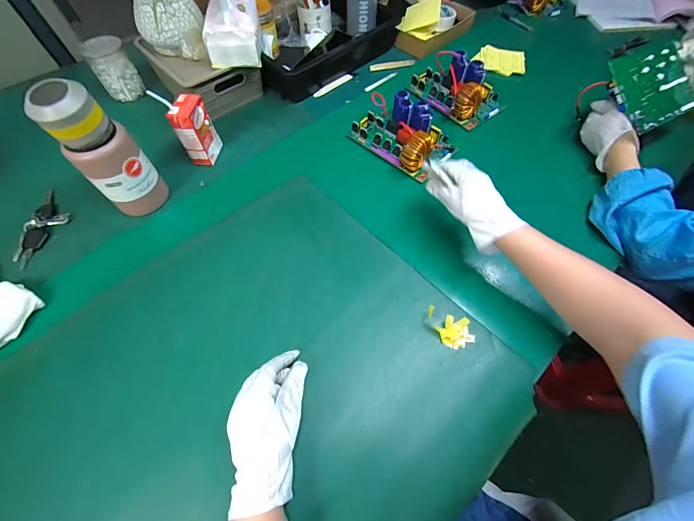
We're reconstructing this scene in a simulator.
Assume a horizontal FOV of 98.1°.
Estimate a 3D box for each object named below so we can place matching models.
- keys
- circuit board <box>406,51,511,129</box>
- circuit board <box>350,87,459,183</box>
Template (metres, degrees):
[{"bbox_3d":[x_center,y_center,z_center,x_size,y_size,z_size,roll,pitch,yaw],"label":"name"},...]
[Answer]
[{"bbox_3d":[-0.524,-0.064,0.519,0.060,0.017,0.159,-2,62,0],"label":"keys"},{"bbox_3d":[0.244,-0.380,0.653,0.127,0.059,0.182,-32,66,-15],"label":"circuit board"},{"bbox_3d":[0.112,-0.255,0.589,0.131,0.063,0.193,-41,68,-19],"label":"circuit board"}]

